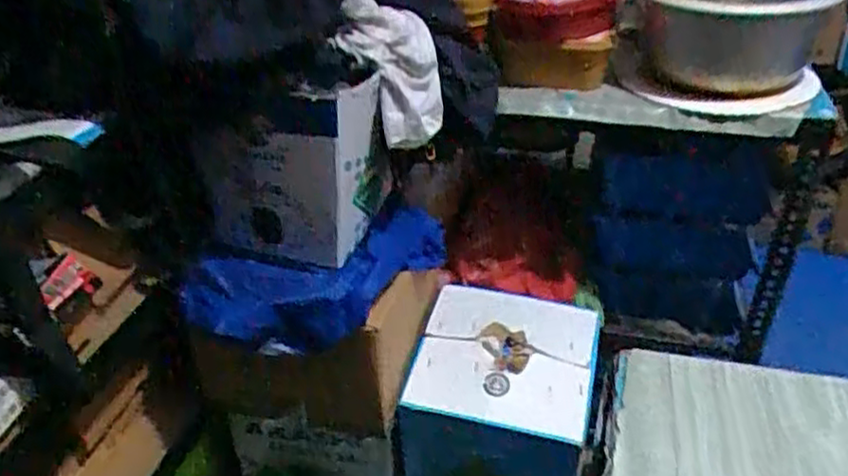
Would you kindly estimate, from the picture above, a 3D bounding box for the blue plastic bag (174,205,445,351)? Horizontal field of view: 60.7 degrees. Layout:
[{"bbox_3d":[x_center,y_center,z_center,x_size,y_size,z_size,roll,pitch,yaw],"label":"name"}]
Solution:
[{"bbox_3d":[-0.116,0.066,0.917,0.355,0.107,0.120,-14,36,-20],"label":"blue plastic bag"}]

